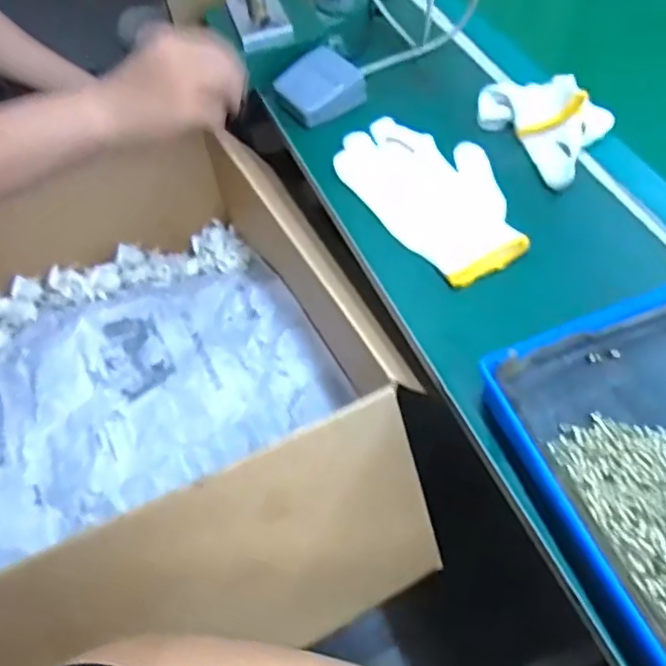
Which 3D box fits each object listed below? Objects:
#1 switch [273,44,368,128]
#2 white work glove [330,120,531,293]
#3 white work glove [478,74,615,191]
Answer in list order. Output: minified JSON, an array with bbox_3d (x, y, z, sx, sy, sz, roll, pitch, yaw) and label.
[{"bbox_3d":[-0.015,-0.283,0.684,0.088,0.033,0.079,-27,58,-14],"label":"switch"},{"bbox_3d":[0.101,-0.143,0.601,0.127,0.021,0.223,-28,59,-14],"label":"white work glove"},{"bbox_3d":[0.231,-0.218,0.625,0.111,0.043,0.134,-26,58,-14],"label":"white work glove"}]

